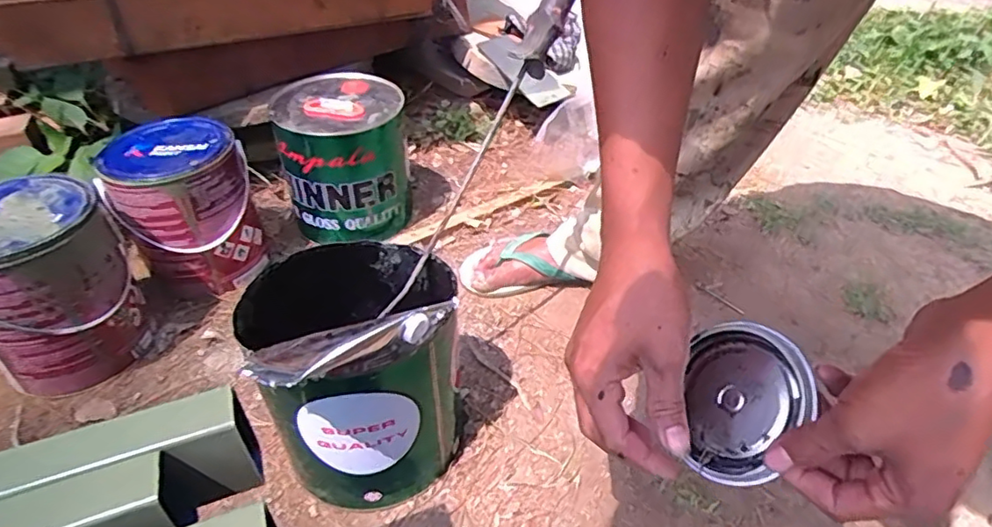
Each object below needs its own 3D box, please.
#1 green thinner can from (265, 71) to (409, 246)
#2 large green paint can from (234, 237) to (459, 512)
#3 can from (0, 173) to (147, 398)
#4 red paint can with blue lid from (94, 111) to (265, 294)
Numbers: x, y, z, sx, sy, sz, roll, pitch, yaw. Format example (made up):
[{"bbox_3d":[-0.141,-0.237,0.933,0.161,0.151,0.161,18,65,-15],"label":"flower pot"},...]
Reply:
[{"bbox_3d":[-0.228,-0.154,0.911,0.173,0.198,0.177,0,40,0],"label":"green thinner can"},{"bbox_3d":[-0.126,0.096,0.575,0.178,0.257,0.203,-20,44,-22],"label":"large green paint can"},{"bbox_3d":[-0.518,0.031,0.694,0.145,0.207,0.156,0,40,0],"label":"can"},{"bbox_3d":[-0.423,-0.076,0.825,0.169,0.192,0.171,-22,45,-24],"label":"red paint can with blue lid"}]

